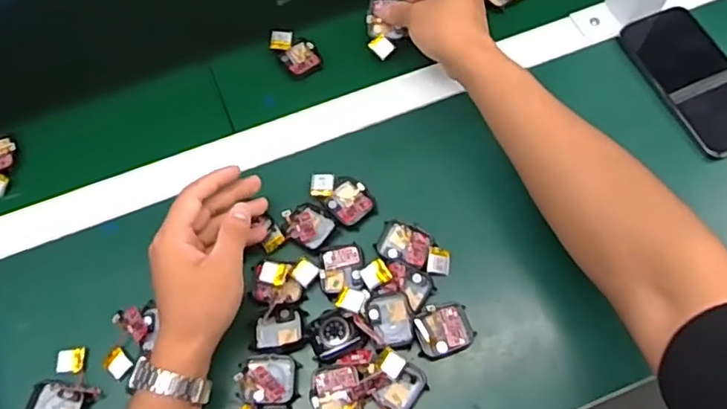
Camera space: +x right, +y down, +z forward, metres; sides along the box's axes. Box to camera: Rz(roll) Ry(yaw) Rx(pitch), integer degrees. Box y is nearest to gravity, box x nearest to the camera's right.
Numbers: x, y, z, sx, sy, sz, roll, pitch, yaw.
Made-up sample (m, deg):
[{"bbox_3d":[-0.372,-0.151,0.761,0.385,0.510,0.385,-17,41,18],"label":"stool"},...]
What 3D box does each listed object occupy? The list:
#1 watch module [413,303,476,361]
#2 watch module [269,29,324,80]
[{"bbox_3d":[0.065,0.100,0.471,0.045,0.011,0.039,-11,66,-2],"label":"watch module"},{"bbox_3d":[-0.068,-0.154,0.597,0.035,0.016,0.060,-37,69,-13],"label":"watch module"}]

